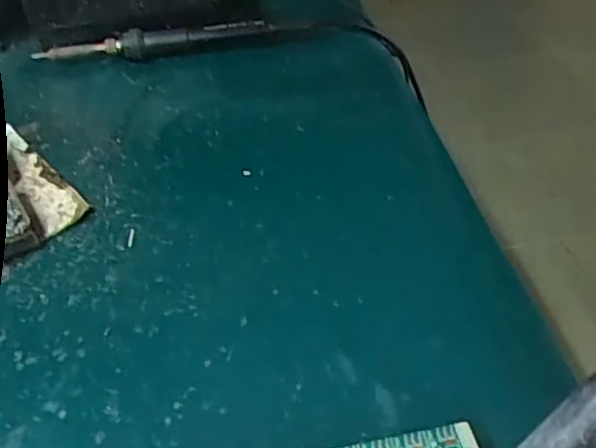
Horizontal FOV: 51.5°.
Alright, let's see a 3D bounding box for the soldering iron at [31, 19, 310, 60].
[{"bbox_3d":[-0.100,-0.146,0.496,0.211,0.021,0.014,-6,43,-5],"label":"soldering iron"}]

